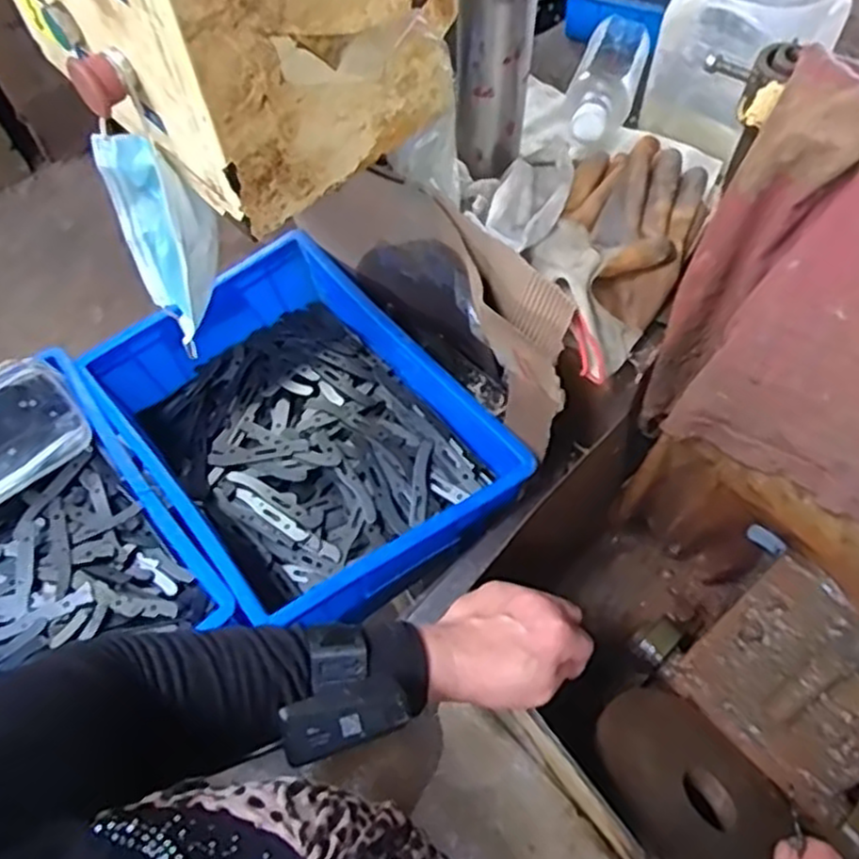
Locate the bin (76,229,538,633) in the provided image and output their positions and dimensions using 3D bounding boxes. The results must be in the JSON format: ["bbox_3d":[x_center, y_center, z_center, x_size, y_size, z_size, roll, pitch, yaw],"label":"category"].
[{"bbox_3d":[-0.135,0.001,0.808,0.295,0.119,0.414,-36,65,-17],"label":"bin"}]

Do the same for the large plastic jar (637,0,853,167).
[{"bbox_3d":[0.298,-0.359,0.704,0.128,0.168,0.128,-1,61,2],"label":"large plastic jar"}]

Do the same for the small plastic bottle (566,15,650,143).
[{"bbox_3d":[0.181,-0.357,0.756,0.059,0.051,0.223,14,47,10],"label":"small plastic bottle"}]

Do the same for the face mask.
[{"bbox_3d":[-0.204,-0.151,0.587,0.064,0.155,0.093,-32,64,-15],"label":"face mask"}]

